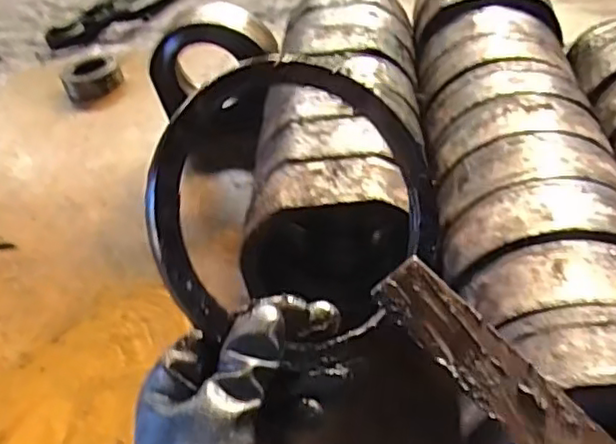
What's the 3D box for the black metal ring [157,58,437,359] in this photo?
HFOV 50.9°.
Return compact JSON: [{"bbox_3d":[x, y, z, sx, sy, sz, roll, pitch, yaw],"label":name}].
[{"bbox_3d":[-0.004,-0.012,0.395,0.189,0.178,0.015,-39,7,-26],"label":"black metal ring"}]

